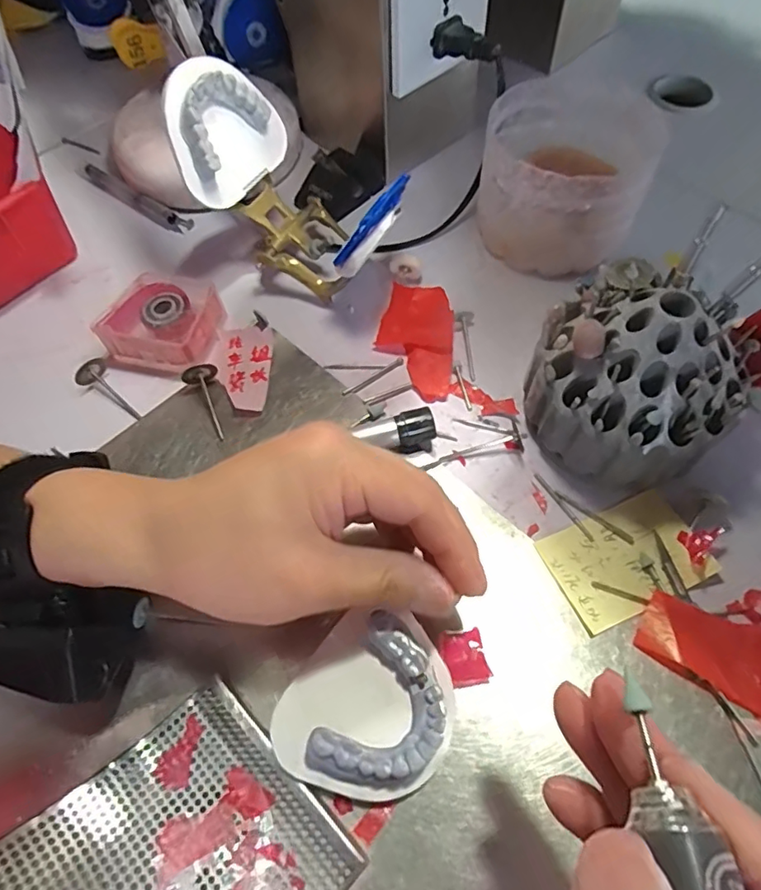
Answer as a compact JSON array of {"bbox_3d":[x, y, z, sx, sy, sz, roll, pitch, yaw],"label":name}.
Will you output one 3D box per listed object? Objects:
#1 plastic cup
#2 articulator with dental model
[{"bbox_3d":[0.118,-0.179,0.360,0.099,0.073,0.117,13,63,9],"label":"plastic cup"},{"bbox_3d":[-0.048,-0.149,0.330,0.133,0.111,0.071,25,66,15],"label":"articulator with dental model"}]

